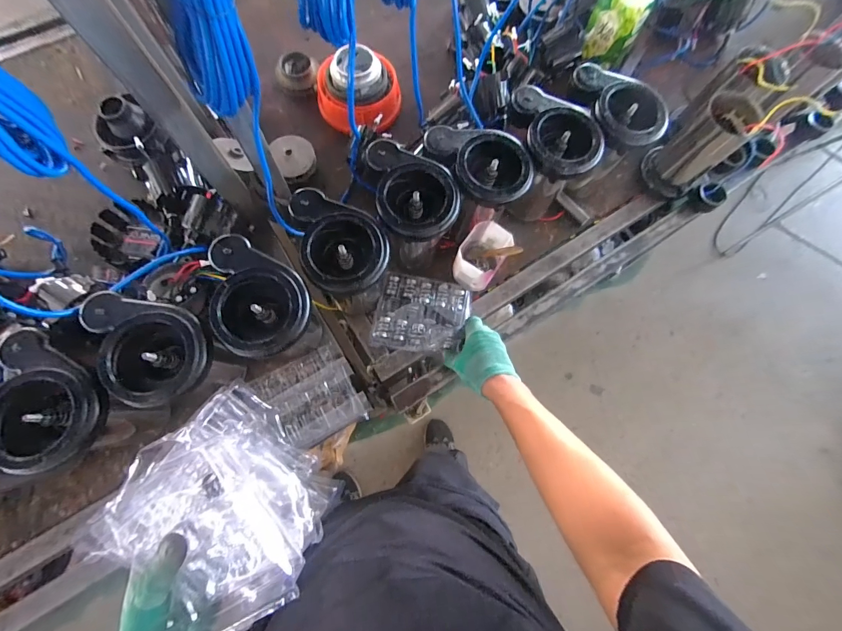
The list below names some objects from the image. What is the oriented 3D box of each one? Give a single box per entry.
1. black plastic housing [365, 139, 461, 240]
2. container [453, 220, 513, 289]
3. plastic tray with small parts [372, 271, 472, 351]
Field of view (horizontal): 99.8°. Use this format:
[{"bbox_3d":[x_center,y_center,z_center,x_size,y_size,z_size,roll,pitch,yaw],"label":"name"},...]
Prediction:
[{"bbox_3d":[-0.010,-0.190,0.526,0.114,0.044,0.156,-12,78,-5],"label":"black plastic housing"},{"bbox_3d":[0.104,-0.099,0.634,0.077,0.097,0.102,34,78,6],"label":"container"},{"bbox_3d":[0.003,-0.005,0.617,0.158,0.029,0.131,9,77,0],"label":"plastic tray with small parts"}]

